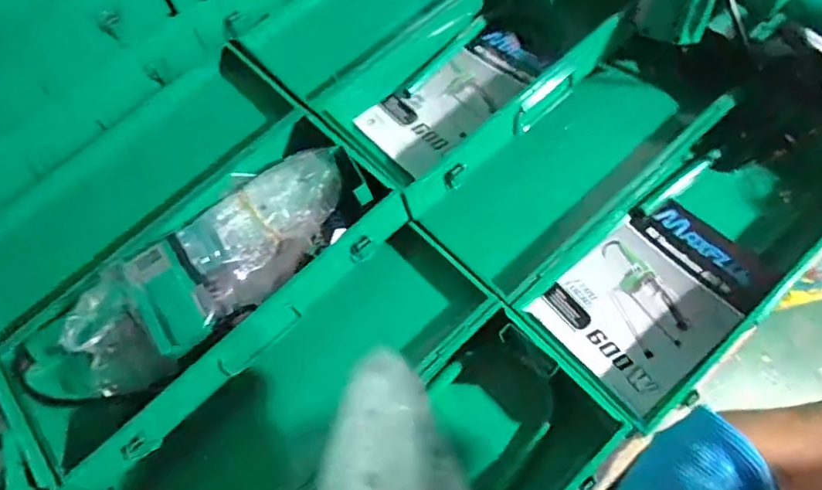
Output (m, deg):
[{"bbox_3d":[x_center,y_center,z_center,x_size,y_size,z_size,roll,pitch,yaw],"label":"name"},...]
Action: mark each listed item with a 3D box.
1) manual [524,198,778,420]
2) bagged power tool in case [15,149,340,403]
[{"bbox_3d":[0.231,0.048,0.548,0.188,0.010,0.138,-40,66,-9],"label":"manual"},{"bbox_3d":[-0.201,0.039,0.542,0.341,0.066,0.116,-39,74,-11],"label":"bagged power tool in case"}]

